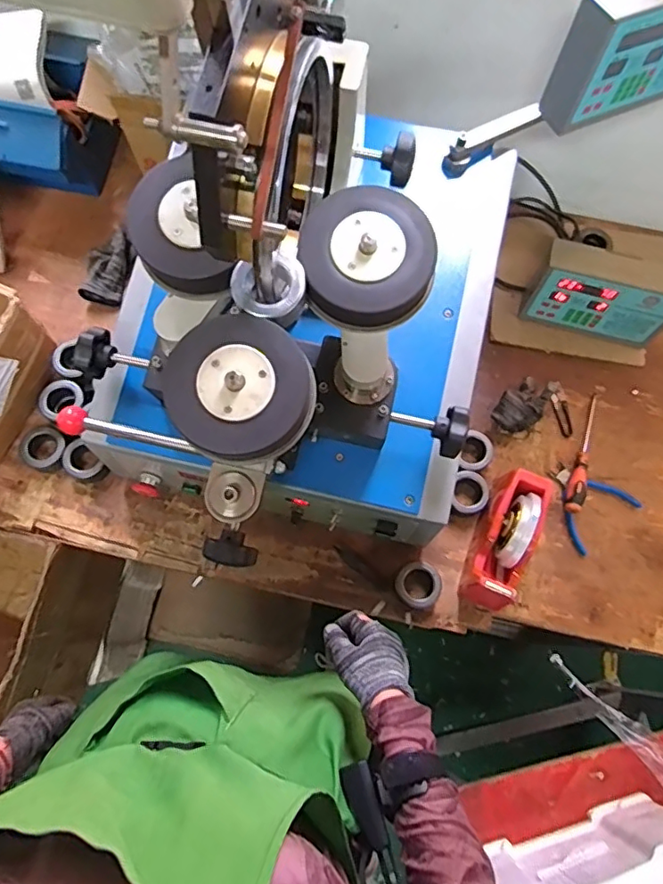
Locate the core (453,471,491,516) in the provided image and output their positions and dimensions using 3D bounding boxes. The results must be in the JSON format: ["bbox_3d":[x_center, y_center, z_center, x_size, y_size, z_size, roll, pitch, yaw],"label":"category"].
[{"bbox_3d":[0.222,0.083,0.886,0.056,0.034,0.068,15,72,3],"label":"core"}]

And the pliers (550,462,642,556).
[{"bbox_3d":[0.410,0.091,0.895,0.132,0.021,0.129,-35,76,-12],"label":"pliers"}]

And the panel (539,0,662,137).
[{"bbox_3d":[0.393,-0.509,0.707,0.224,0.148,0.068,-24,69,-10],"label":"panel"}]

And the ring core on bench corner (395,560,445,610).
[{"bbox_3d":[0.133,0.219,0.845,0.069,0.036,0.069,0,72,-1],"label":"ring core on bench corner"}]

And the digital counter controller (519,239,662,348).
[{"bbox_3d":[0.450,-0.245,0.926,0.229,0.162,0.072,16,72,4],"label":"digital counter controller"}]

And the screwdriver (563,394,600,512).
[{"bbox_3d":[0.416,0.013,0.913,0.027,0.030,0.218,20,73,5],"label":"screwdriver"}]

